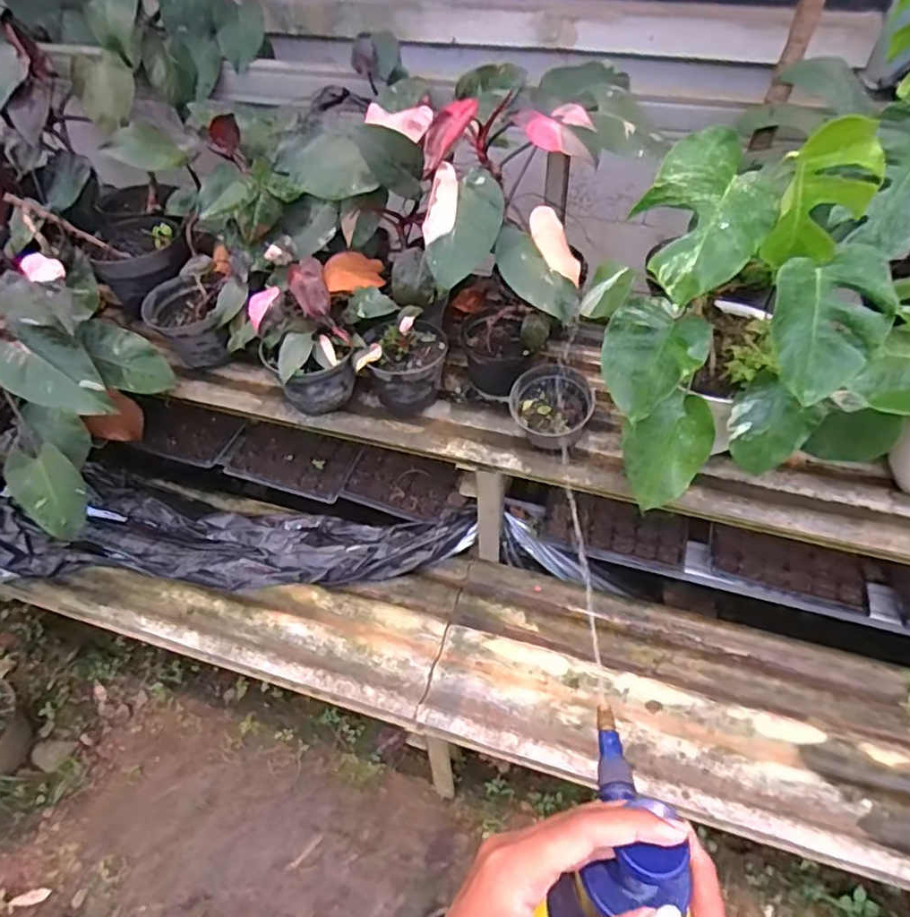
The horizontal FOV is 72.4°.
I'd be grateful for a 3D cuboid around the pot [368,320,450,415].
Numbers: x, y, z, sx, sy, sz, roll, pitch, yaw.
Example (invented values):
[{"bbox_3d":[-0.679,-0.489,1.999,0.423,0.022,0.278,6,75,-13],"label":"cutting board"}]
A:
[{"bbox_3d":[-0.077,-0.153,1.103,0.125,0.110,0.126,-2,49,2],"label":"pot"}]

